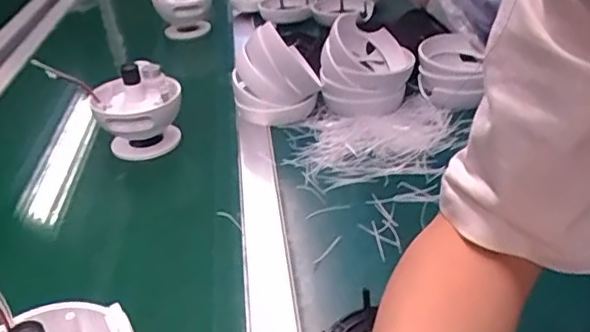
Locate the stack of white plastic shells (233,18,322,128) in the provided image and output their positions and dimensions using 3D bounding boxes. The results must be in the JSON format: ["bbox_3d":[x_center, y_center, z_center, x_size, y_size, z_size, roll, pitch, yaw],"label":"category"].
[{"bbox_3d":[-0.028,-0.142,0.886,0.130,0.139,0.158,-8,32,-3],"label":"stack of white plastic shells"}]

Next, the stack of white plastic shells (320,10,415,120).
[{"bbox_3d":[0.106,-0.149,0.868,0.127,0.111,0.176,0,32,10],"label":"stack of white plastic shells"}]

